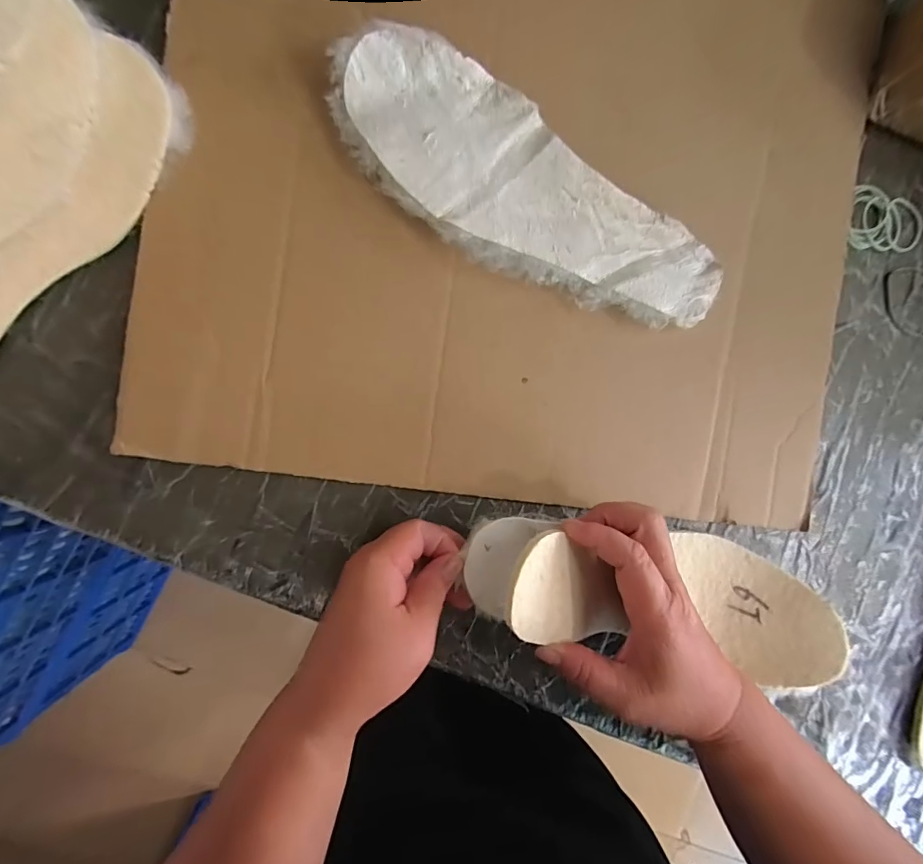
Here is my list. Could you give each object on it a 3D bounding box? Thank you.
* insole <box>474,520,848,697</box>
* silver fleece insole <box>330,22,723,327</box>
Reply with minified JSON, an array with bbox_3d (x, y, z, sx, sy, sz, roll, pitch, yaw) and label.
[{"bbox_3d":[0.135,0.113,0.301,0.264,0.049,0.086,13,88,-16],"label":"insole"},{"bbox_3d":[0.046,-0.153,0.303,0.279,0.015,0.097,31,90,-8],"label":"silver fleece insole"}]

